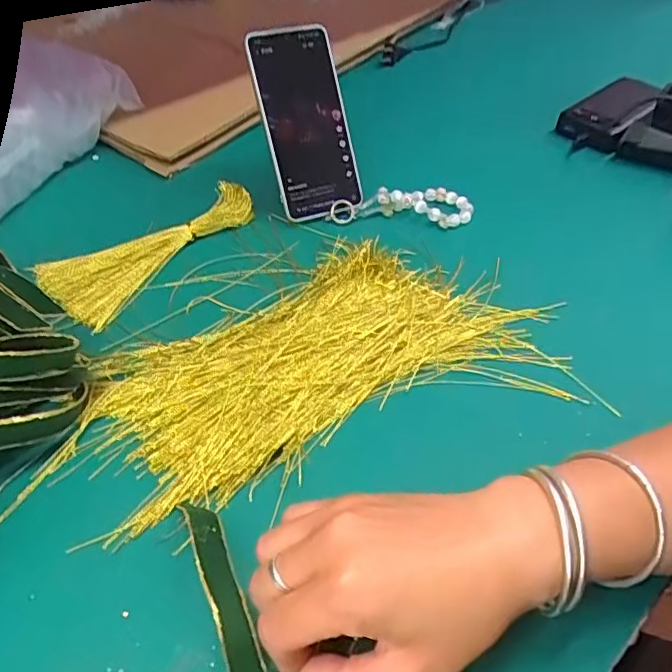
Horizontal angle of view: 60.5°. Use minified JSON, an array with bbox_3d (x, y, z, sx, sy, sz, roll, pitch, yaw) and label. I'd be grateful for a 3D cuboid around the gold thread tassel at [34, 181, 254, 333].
[{"bbox_3d":[-0.161,-0.081,0.492,0.080,0.029,0.177,31,53,24],"label":"gold thread tassel"}]

